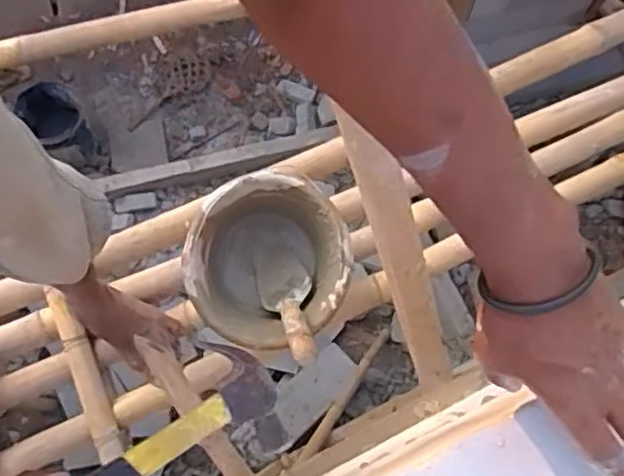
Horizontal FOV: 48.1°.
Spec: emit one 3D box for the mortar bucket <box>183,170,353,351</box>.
[{"bbox_3d":[-0.067,0.047,1.114,0.246,0.164,0.256,0,75,-1],"label":"mortar bucket"}]

